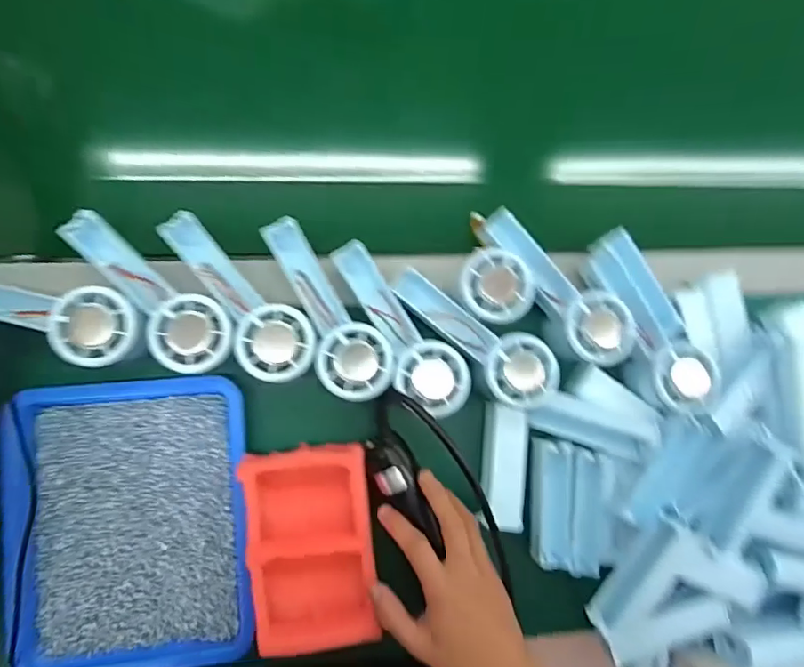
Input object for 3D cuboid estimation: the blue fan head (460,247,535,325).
[{"bbox_3d":[0.074,-0.037,0.403,0.054,0.014,0.058,1,85,-7],"label":"blue fan head"}]

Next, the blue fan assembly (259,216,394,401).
[{"bbox_3d":[-0.062,-0.019,0.394,0.054,0.024,0.152,-32,90,-9],"label":"blue fan assembly"}]

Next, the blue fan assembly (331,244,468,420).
[{"bbox_3d":[-0.007,-0.002,0.398,0.050,0.024,0.150,-41,91,-8],"label":"blue fan assembly"}]

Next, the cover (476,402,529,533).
[{"bbox_3d":[0.087,0.112,0.432,0.036,0.020,0.101,8,84,-6],"label":"cover"}]

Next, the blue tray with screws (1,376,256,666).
[{"bbox_3d":[-0.202,0.145,0.385,0.168,0.033,0.215,-5,86,-8],"label":"blue tray with screws"}]

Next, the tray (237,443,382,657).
[{"bbox_3d":[-0.069,0.165,0.397,0.090,0.030,0.149,-5,86,-8],"label":"tray"}]

